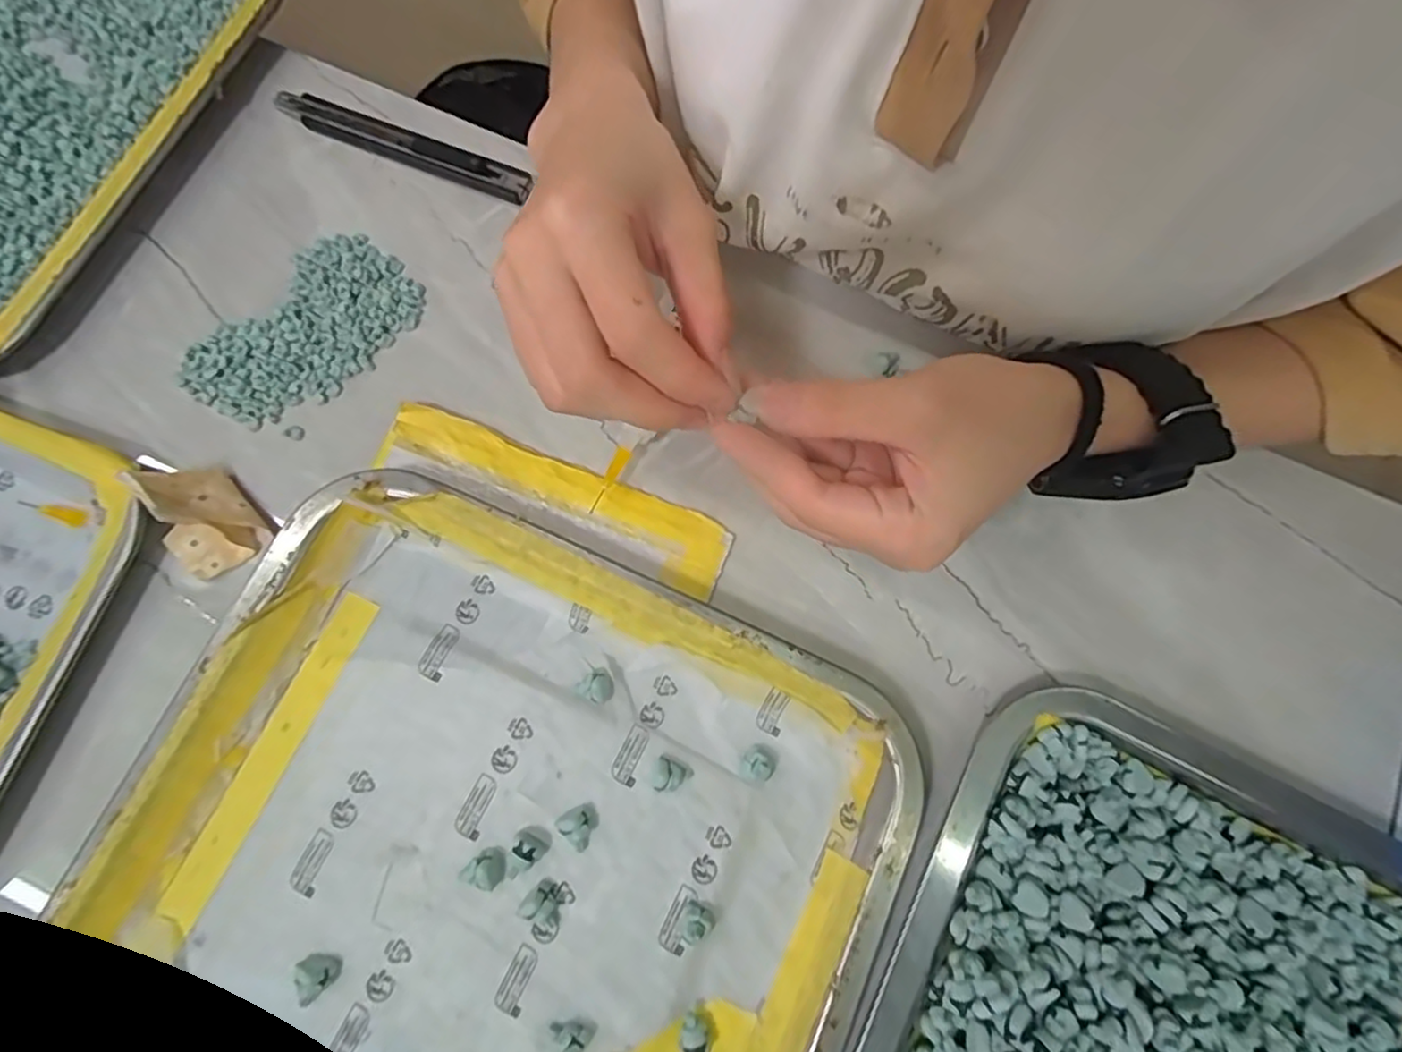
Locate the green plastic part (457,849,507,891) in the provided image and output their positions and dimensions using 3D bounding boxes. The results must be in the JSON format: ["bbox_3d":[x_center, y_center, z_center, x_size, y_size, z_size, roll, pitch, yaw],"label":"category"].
[{"bbox_3d":[-0.080,0.127,0.248,0.016,0.010,0.012,-44,81,-11],"label":"green plastic part"}]

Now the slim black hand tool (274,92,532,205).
[{"bbox_3d":[-0.143,-0.183,0.320,0.129,0.011,0.016,24,77,4],"label":"slim black hand tool"}]

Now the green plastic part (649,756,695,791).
[{"bbox_3d":[-0.012,0.096,0.257,0.014,0.010,0.012,26,77,4],"label":"green plastic part"}]

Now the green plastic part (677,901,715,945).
[{"bbox_3d":[-0.002,0.147,0.247,0.012,0.012,0.013,0,76,-2],"label":"green plastic part"}]

